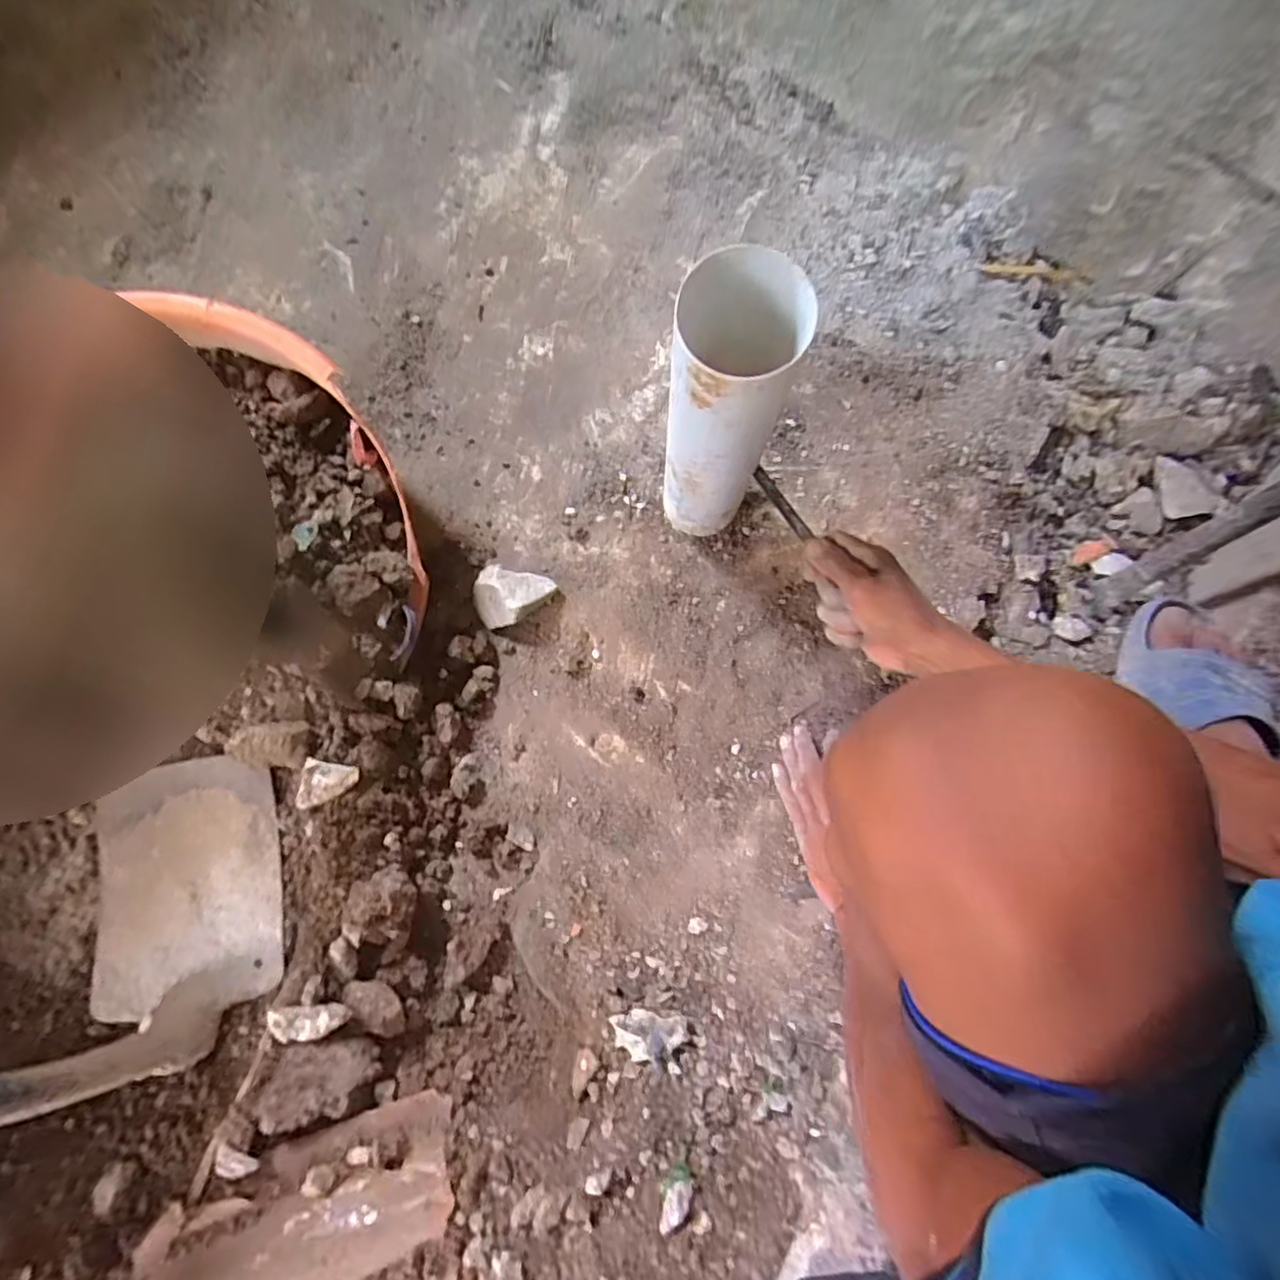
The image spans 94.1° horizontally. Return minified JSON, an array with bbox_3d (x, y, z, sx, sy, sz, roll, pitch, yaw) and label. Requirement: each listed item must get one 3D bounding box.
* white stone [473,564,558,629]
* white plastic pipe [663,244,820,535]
[{"bbox_3d":[-0.142,-0.048,0.656,0.089,0.040,0.067,9,80,1],"label":"white stone"},{"bbox_3d":[0.067,-0.169,0.503,0.084,0.296,0.085,9,80,1],"label":"white plastic pipe"}]

